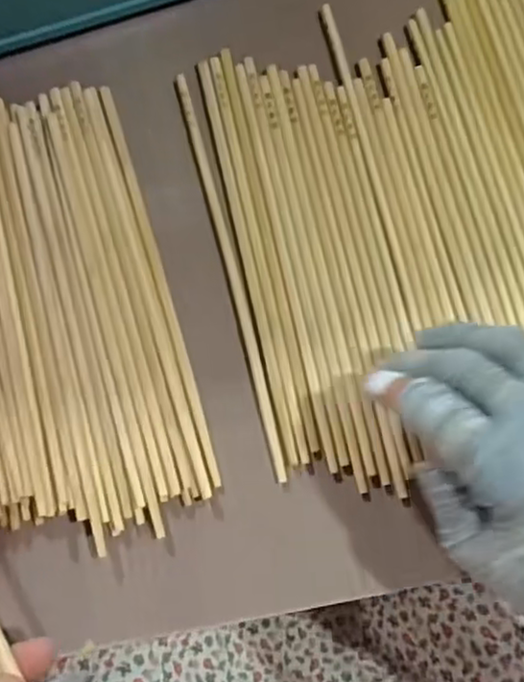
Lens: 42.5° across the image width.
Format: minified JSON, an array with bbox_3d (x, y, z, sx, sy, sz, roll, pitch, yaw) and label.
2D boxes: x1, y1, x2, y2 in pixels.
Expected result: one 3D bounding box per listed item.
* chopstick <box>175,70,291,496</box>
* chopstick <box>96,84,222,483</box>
[{"bbox_3d":[-0.019,-0.043,0.363,0.006,0.004,0.238,-14,76,-3],"label":"chopstick"},{"bbox_3d":[-0.056,-0.038,0.362,0.009,0.004,0.234,-17,75,-1],"label":"chopstick"}]

